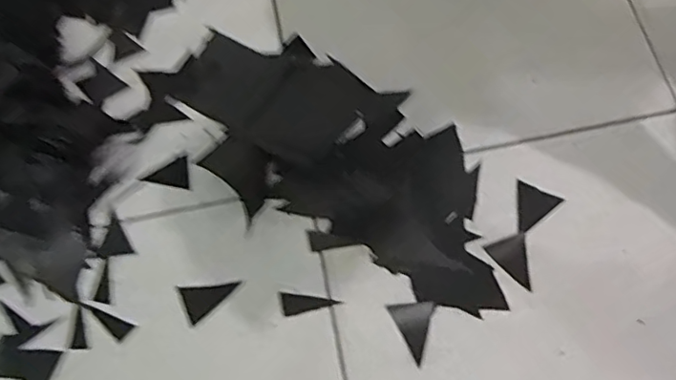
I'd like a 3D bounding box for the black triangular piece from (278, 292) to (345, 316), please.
[{"bbox_3d":[-0.029,0.112,0.549,0.060,0.005,0.021,7,69,5],"label":"black triangular piece"}]

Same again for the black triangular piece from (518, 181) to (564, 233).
[{"bbox_3d":[0.192,0.020,0.571,0.044,0.005,0.050,28,73,12],"label":"black triangular piece"}]

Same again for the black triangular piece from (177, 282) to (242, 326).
[{"bbox_3d":[-0.125,0.100,0.557,0.054,0.004,0.038,-29,70,-8],"label":"black triangular piece"}]

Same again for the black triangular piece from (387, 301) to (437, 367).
[{"bbox_3d":[0.076,0.124,0.530,0.040,0.007,0.056,-26,70,-8],"label":"black triangular piece"}]

